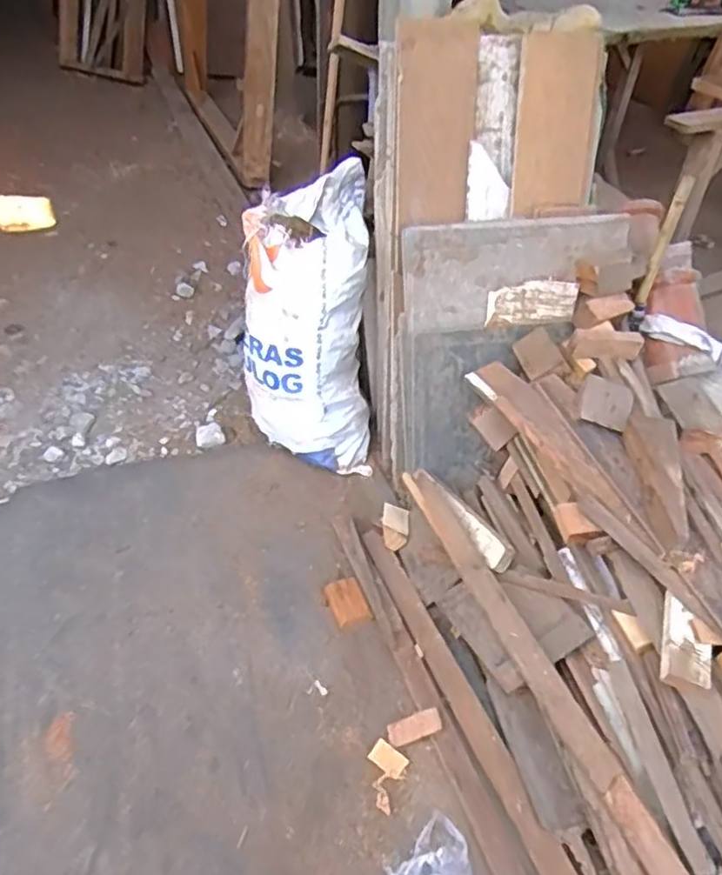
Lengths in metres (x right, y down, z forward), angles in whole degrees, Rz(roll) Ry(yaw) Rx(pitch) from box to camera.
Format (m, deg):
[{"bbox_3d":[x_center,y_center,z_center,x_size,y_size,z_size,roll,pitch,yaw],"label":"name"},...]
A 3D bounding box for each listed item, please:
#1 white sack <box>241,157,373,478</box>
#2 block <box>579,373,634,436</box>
[{"bbox_3d":[-0.154,-0.303,1.871,0.352,0.847,0.284,-1,17,-1],"label":"white sack"},{"bbox_3d":[0.538,-0.078,1.469,0.103,0.024,0.125,24,58,5],"label":"block"}]

